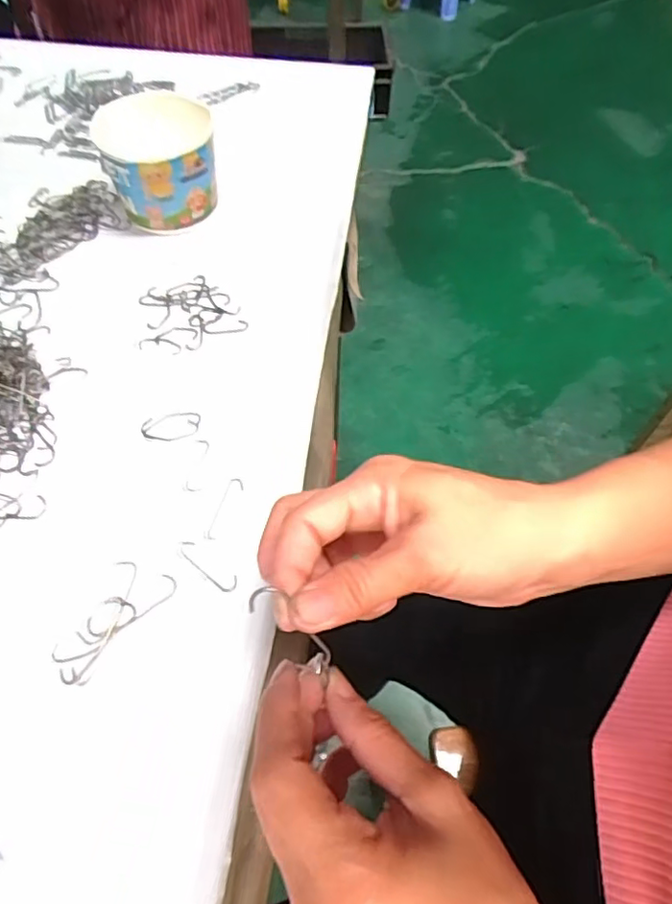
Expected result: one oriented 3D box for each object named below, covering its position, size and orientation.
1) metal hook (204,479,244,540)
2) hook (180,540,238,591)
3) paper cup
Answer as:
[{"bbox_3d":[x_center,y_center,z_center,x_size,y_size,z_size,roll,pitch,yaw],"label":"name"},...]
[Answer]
[{"bbox_3d":[-0.069,0.034,0.368,0.010,0.004,0.044,16,59,8],"label":"metal hook"},{"bbox_3d":[-0.075,0.066,0.349,0.043,0.004,0.012,34,63,18],"label":"hook"},{"bbox_3d":[-0.142,-0.235,0.491,0.084,0.082,0.077,1,58,-1],"label":"paper cup"}]

